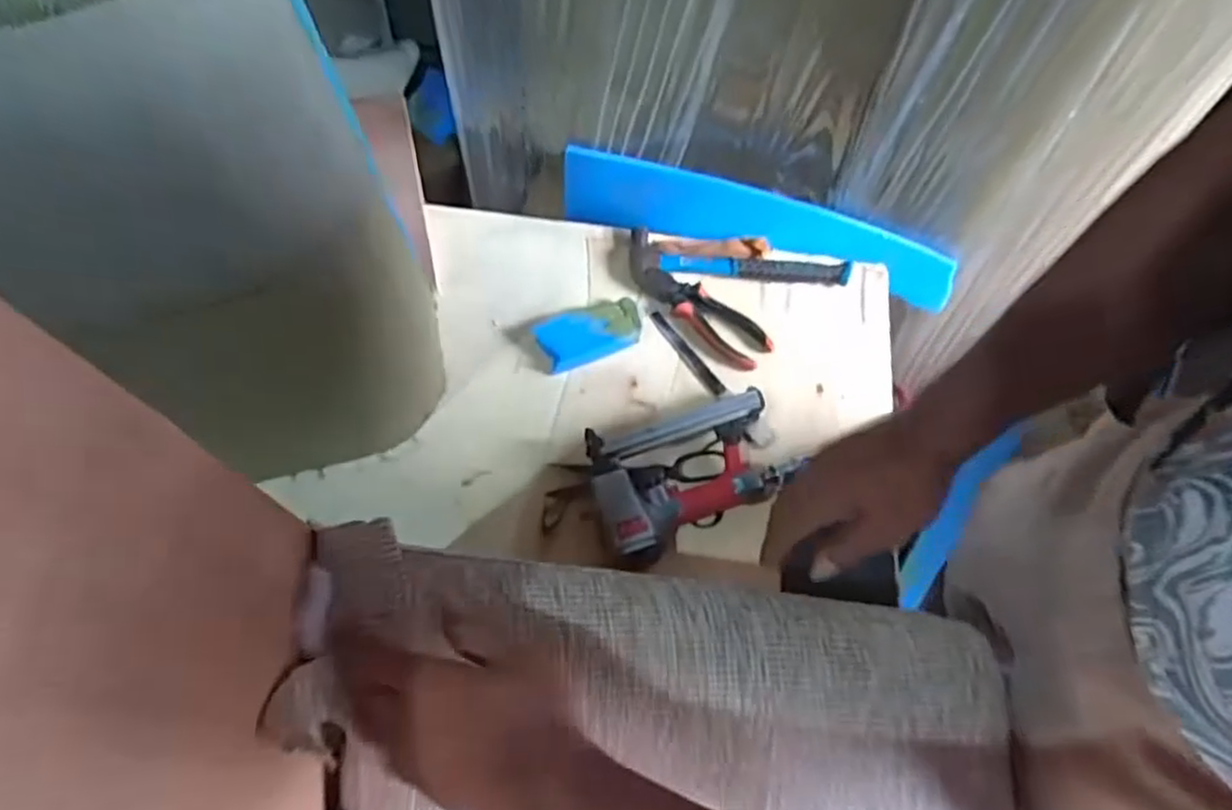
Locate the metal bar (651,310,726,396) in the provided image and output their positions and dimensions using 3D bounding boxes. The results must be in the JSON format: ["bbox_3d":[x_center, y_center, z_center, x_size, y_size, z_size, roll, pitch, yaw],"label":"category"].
[{"bbox_3d":[0.081,-0.060,0.838,0.016,0.012,0.128,-33,67,-17],"label":"metal bar"}]

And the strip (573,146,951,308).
[{"bbox_3d":[0.186,-0.224,0.911,0.505,0.091,0.020,12,35,-5],"label":"strip"}]

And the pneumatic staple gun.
[{"bbox_3d":[0.074,0.063,0.744,0.204,0.054,0.136,-22,65,-12],"label":"pneumatic staple gun"}]

